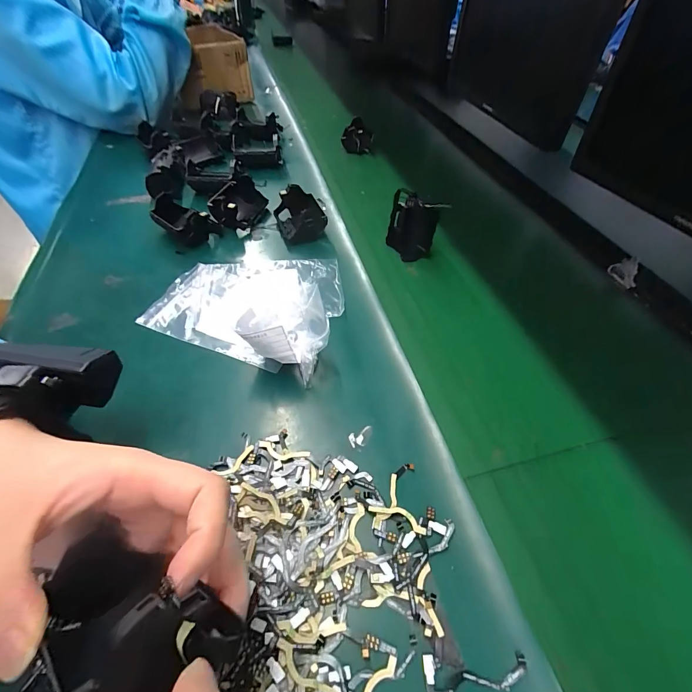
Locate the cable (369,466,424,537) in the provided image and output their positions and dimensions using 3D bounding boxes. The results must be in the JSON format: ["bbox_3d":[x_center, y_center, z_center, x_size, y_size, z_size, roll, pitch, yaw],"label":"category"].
[{"bbox_3d":[0.032,0.100,0.235,0.034,0.004,0.044,-2,48,-4],"label":"cable"}]

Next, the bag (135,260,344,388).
[{"bbox_3d":[-0.094,-0.059,0.342,0.181,0.053,0.163,11,49,8],"label":"bag"}]

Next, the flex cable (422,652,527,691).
[{"bbox_3d":[0.066,0.166,0.180,0.052,0.004,0.017,0,48,-2],"label":"flex cable"}]

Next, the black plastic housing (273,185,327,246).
[{"bbox_3d":[-0.057,-0.161,0.435,0.053,0.037,0.073,-17,51,-17],"label":"black plastic housing"}]

